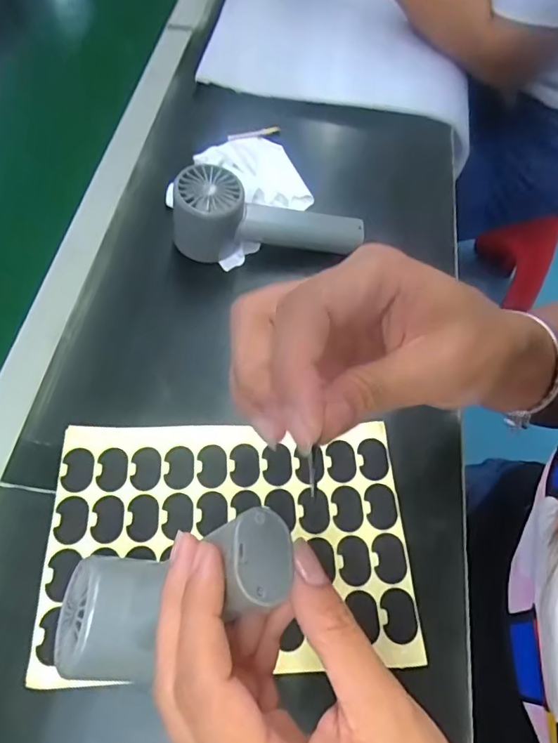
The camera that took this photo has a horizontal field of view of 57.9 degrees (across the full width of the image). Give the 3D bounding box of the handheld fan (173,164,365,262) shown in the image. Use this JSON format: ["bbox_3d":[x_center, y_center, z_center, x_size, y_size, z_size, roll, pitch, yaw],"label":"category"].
[{"bbox_3d":[-0.009,-0.128,0.412,0.152,0.063,0.044,-3,61,0],"label":"handheld fan"}]

